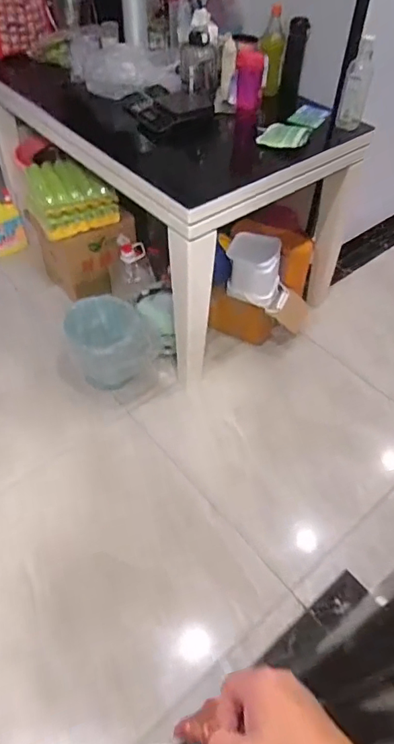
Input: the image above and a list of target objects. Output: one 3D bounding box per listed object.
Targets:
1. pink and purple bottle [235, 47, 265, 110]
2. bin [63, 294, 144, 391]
[{"bbox_3d":[0.162,-0.914,1.492,0.078,0.148,0.086,0,50,-1],"label":"pink and purple bottle"},{"bbox_3d":[-0.309,-0.091,1.664,0.267,0.258,0.236,-8,50,-7],"label":"bin"}]

